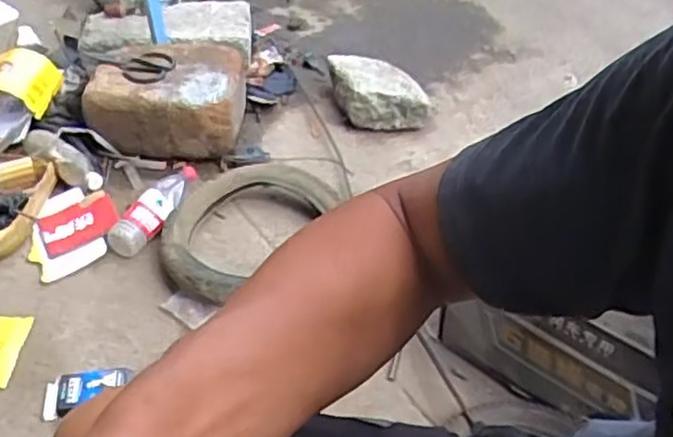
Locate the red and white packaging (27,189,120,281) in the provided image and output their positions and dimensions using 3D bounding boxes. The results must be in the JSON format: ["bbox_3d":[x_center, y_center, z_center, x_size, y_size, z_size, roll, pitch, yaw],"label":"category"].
[{"bbox_3d":[-0.535,0.016,1.426,0.172,0.066,0.192,-19,46,-19],"label":"red and white packaging"}]

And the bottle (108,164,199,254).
[{"bbox_3d":[-0.361,-0.023,1.413,0.067,0.057,0.232,32,74,30],"label":"bottle"}]

